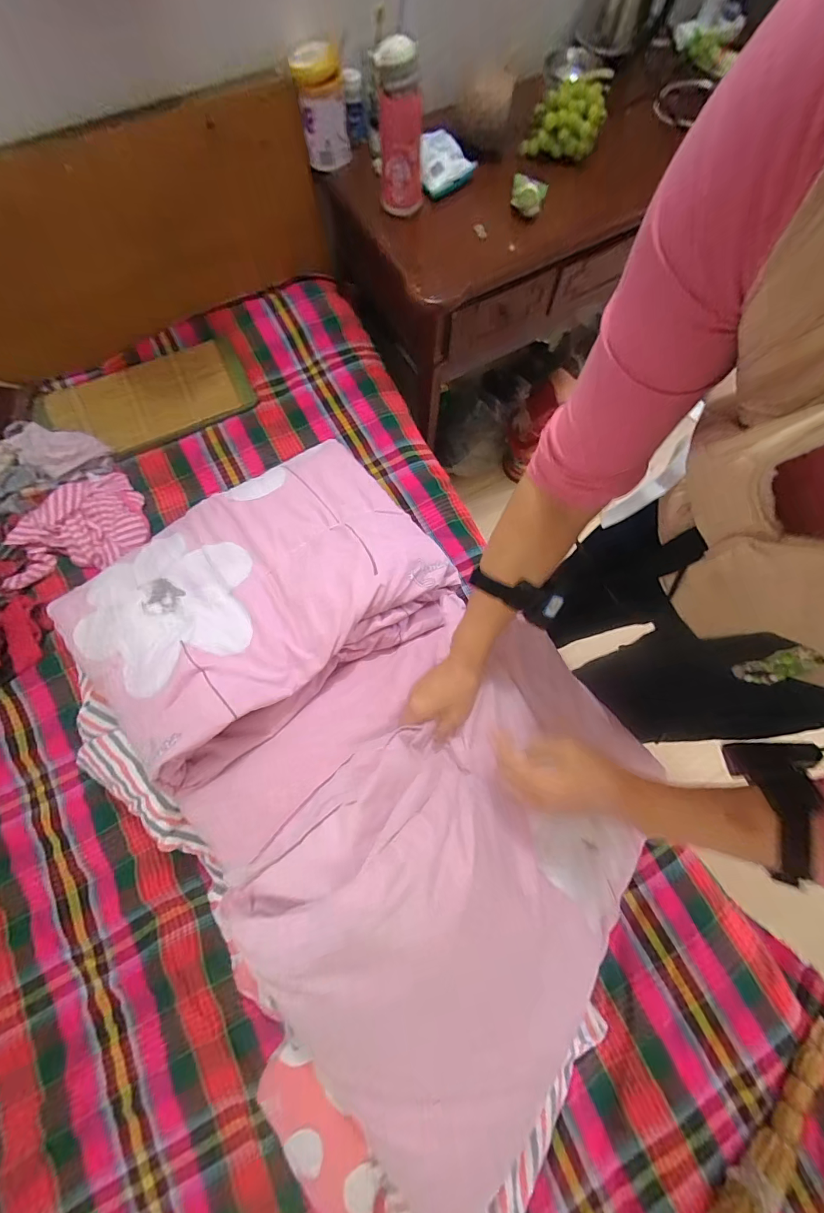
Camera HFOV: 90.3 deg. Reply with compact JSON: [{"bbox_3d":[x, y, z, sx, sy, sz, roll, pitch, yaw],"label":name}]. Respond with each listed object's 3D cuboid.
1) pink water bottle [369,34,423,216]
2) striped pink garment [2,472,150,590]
[{"bbox_3d":[-0.024,-0.854,0.756,0.081,0.222,0.064,7,74,1],"label":"pink water bottle"},{"bbox_3d":[-0.712,-0.165,0.866,0.279,0.055,0.229,-17,74,-4],"label":"striped pink garment"}]

